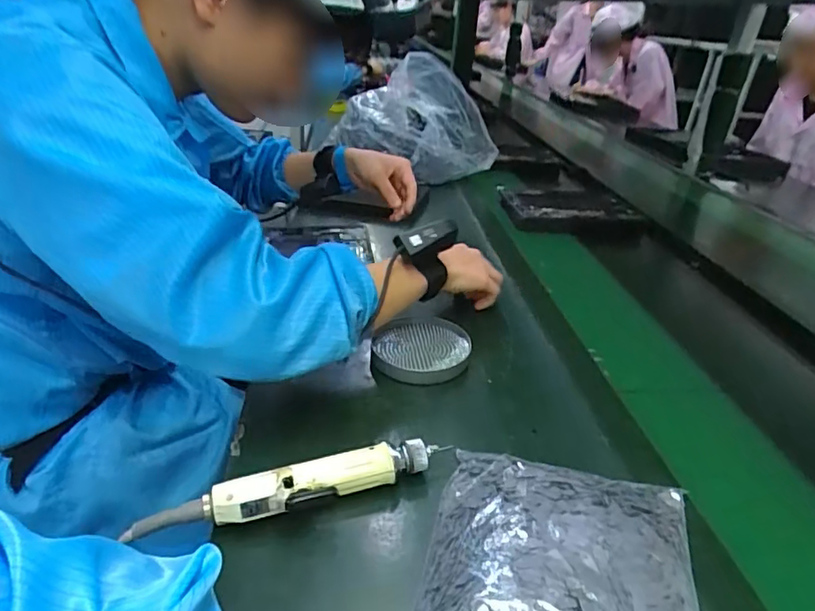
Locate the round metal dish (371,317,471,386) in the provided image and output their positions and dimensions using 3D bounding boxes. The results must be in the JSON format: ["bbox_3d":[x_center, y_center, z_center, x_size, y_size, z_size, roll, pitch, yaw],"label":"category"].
[{"bbox_3d":[0.018,0.051,0.627,0.108,0.026,0.125,10,31,8],"label":"round metal dish"}]

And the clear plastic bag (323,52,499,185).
[{"bbox_3d":[0.022,-0.408,1.234,0.326,0.273,0.205,-18,37,-34],"label":"clear plastic bag"}]

